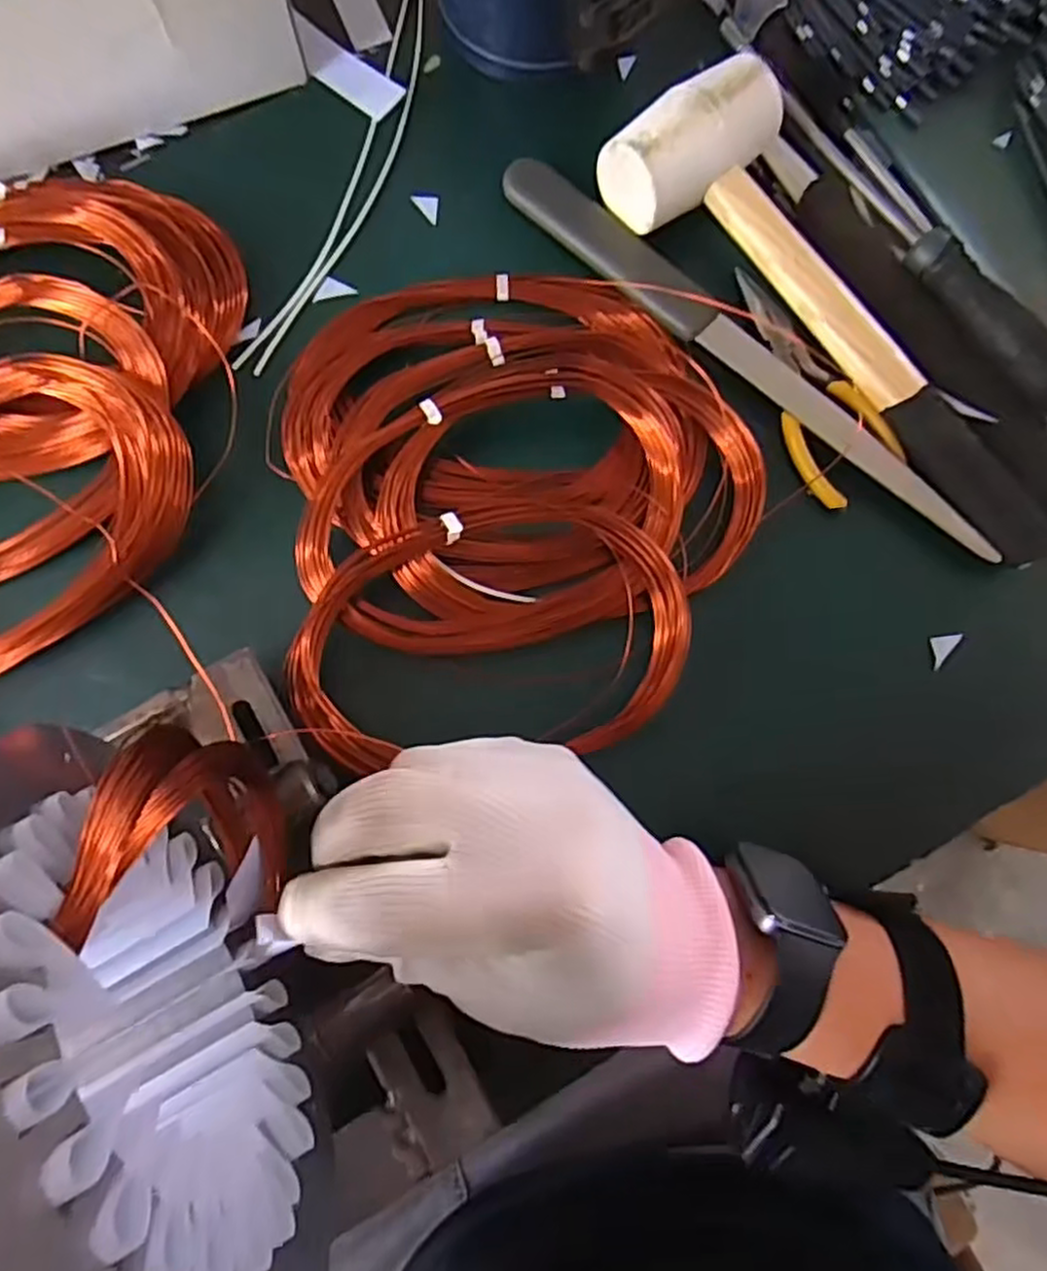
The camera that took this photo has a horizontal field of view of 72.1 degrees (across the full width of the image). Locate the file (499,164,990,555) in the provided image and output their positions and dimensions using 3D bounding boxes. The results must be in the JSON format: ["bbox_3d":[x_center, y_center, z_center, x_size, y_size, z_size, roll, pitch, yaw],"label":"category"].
[{"bbox_3d":[0.099,-0.128,0.330,0.277,0.014,0.023,42,82,5],"label":"file"}]

